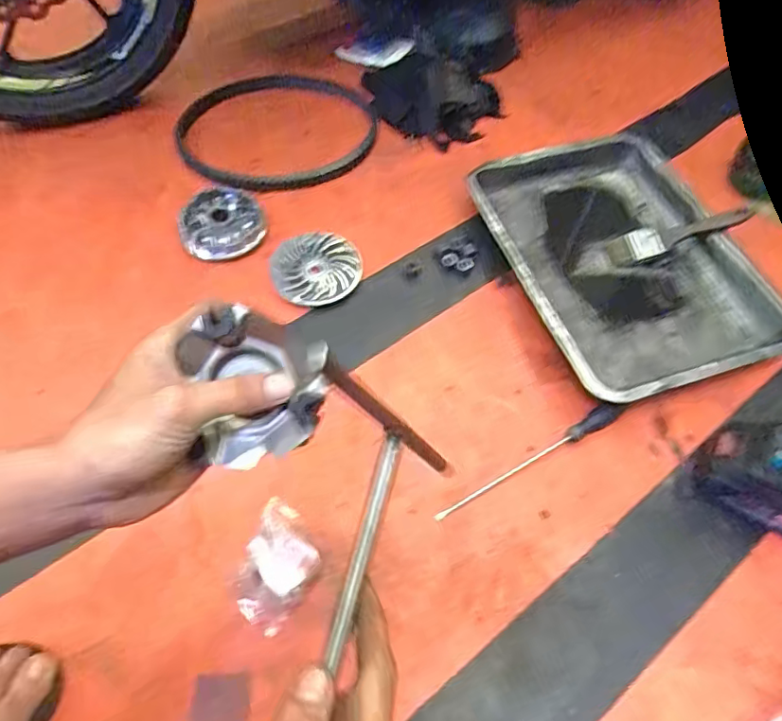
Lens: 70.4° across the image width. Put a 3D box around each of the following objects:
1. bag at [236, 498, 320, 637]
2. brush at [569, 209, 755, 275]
[{"bbox_3d":[-0.106,0.189,0.510,0.068,0.034,0.097,28,62,11],"label":"bag"},{"bbox_3d":[0.355,-0.161,0.741,0.237,0.017,0.044,-17,62,3],"label":"brush"}]

